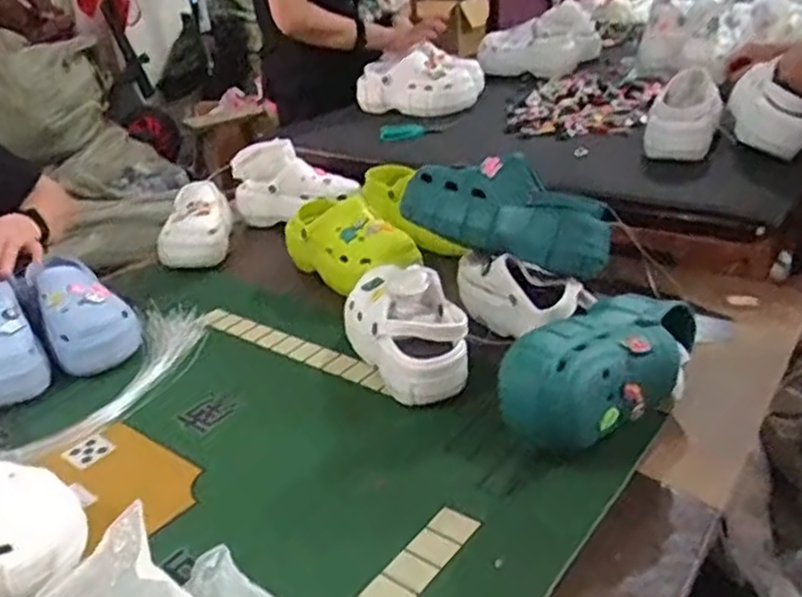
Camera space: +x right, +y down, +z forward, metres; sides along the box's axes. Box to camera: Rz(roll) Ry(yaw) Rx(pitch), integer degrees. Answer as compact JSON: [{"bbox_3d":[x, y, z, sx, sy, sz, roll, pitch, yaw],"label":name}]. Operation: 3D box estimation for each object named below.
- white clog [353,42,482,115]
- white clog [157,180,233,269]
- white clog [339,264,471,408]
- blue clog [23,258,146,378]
[{"bbox_3d":[0.043,-0.479,1.575,0.263,0.119,0.127,7,31,22],"label":"white clog"},{"bbox_3d":[-0.354,-0.136,1.236,0.114,0.079,0.210,-7,43,-2],"label":"white clog"},{"bbox_3d":[0.000,0.022,0.847,0.100,0.106,0.219,-16,30,-18],"label":"white clog"},{"bbox_3d":[-0.436,0.011,0.972,0.110,0.105,0.218,-22,33,-27],"label":"blue clog"}]

